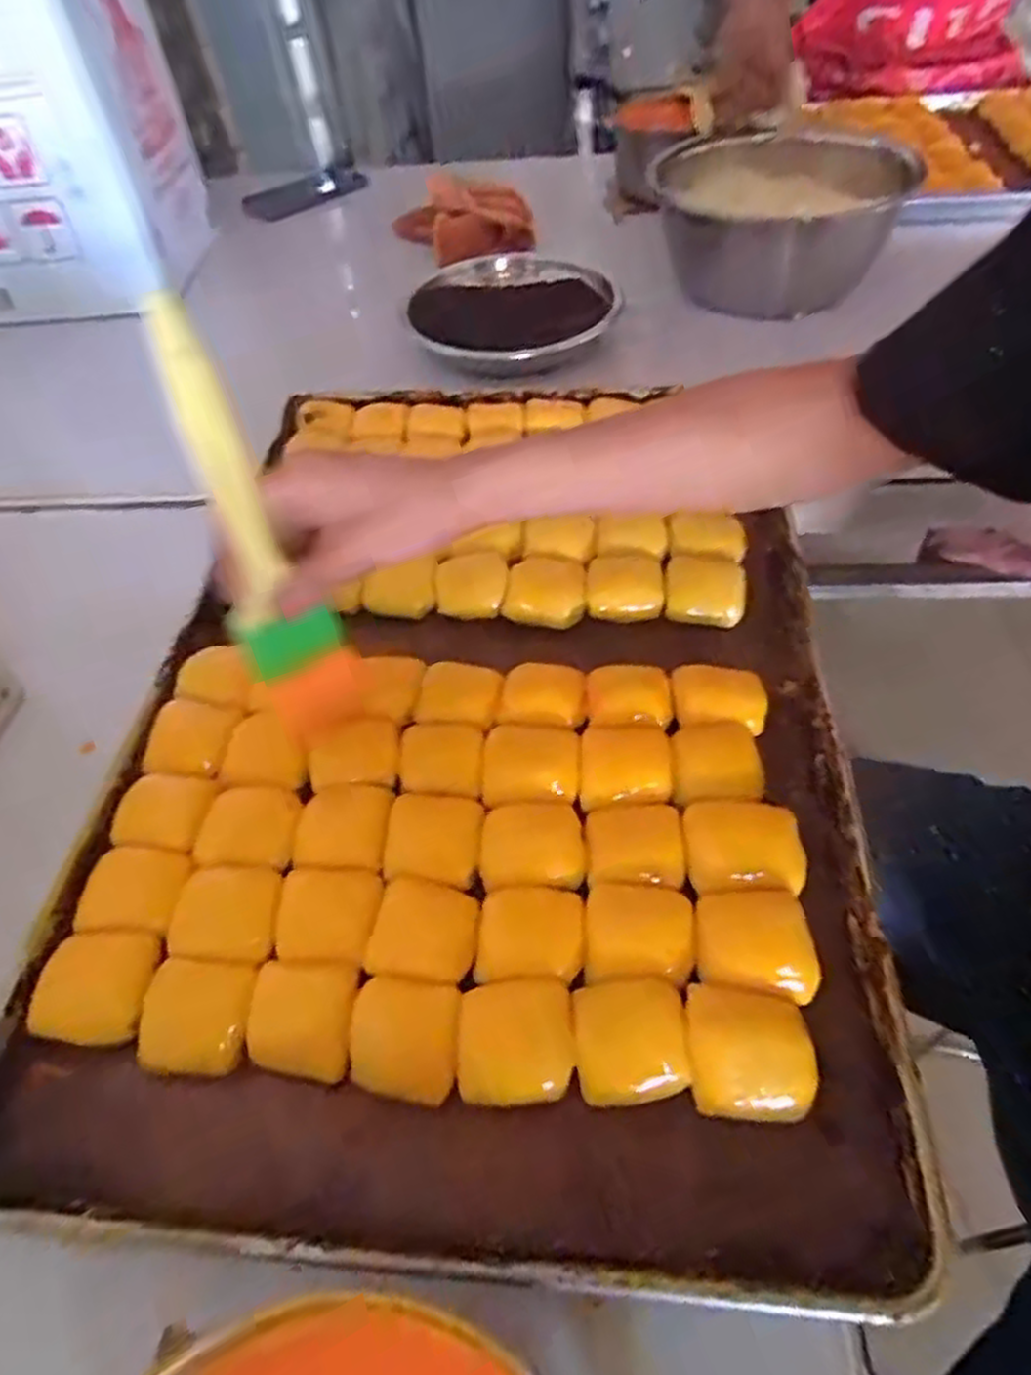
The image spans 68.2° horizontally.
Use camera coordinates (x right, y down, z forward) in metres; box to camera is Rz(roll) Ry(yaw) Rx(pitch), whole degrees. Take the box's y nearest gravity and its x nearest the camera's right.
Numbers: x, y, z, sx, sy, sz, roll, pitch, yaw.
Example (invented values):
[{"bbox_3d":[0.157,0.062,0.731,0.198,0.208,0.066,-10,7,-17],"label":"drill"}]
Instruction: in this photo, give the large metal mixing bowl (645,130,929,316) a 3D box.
[{"bbox_3d":[0.266,-0.479,0.775,0.211,0.108,0.197,-2,50,3],"label":"large metal mixing bowl"}]

